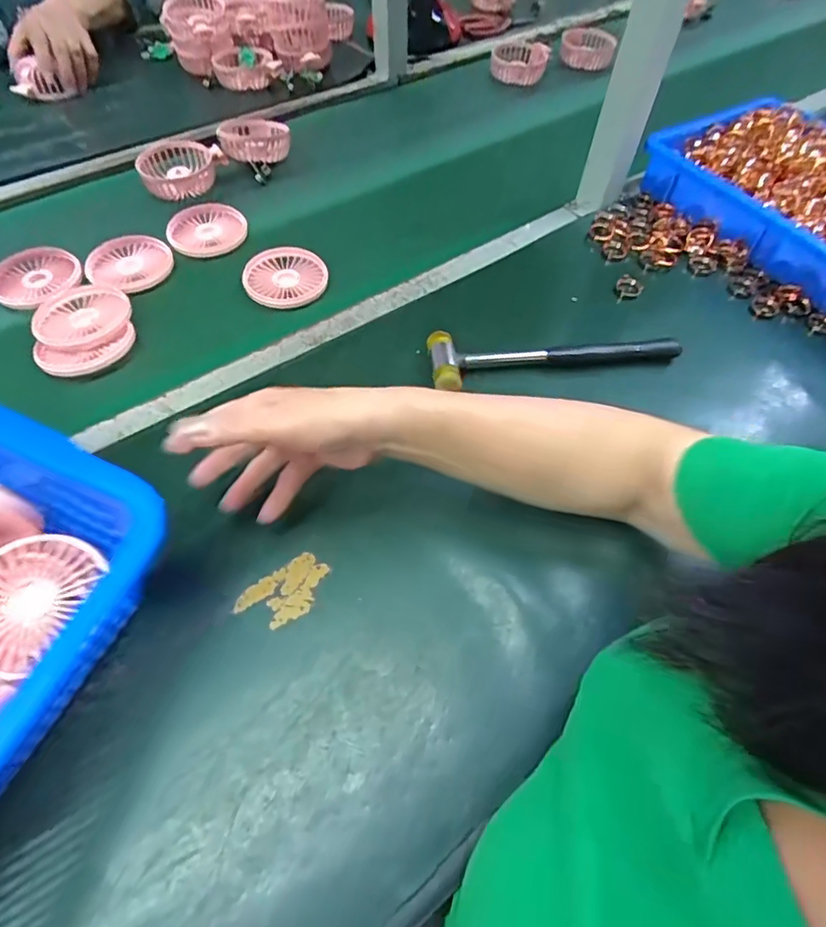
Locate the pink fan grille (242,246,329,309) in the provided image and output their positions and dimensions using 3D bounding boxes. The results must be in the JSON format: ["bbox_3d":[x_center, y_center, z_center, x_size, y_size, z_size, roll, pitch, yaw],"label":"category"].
[{"bbox_3d":[-0.137,-0.205,0.575,0.085,0.013,0.089,-1,58,-2],"label":"pink fan grille"}]

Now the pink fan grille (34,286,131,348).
[{"bbox_3d":[-0.325,-0.147,0.526,0.082,0.014,0.083,1,57,-1],"label":"pink fan grille"}]

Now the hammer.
[{"bbox_3d":[0.137,-0.105,0.510,0.239,0.025,0.059,-5,58,-5],"label":"hammer"}]

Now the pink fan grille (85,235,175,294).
[{"bbox_3d":[-0.307,-0.219,0.579,0.088,0.011,0.088,1,57,-1],"label":"pink fan grille"}]

